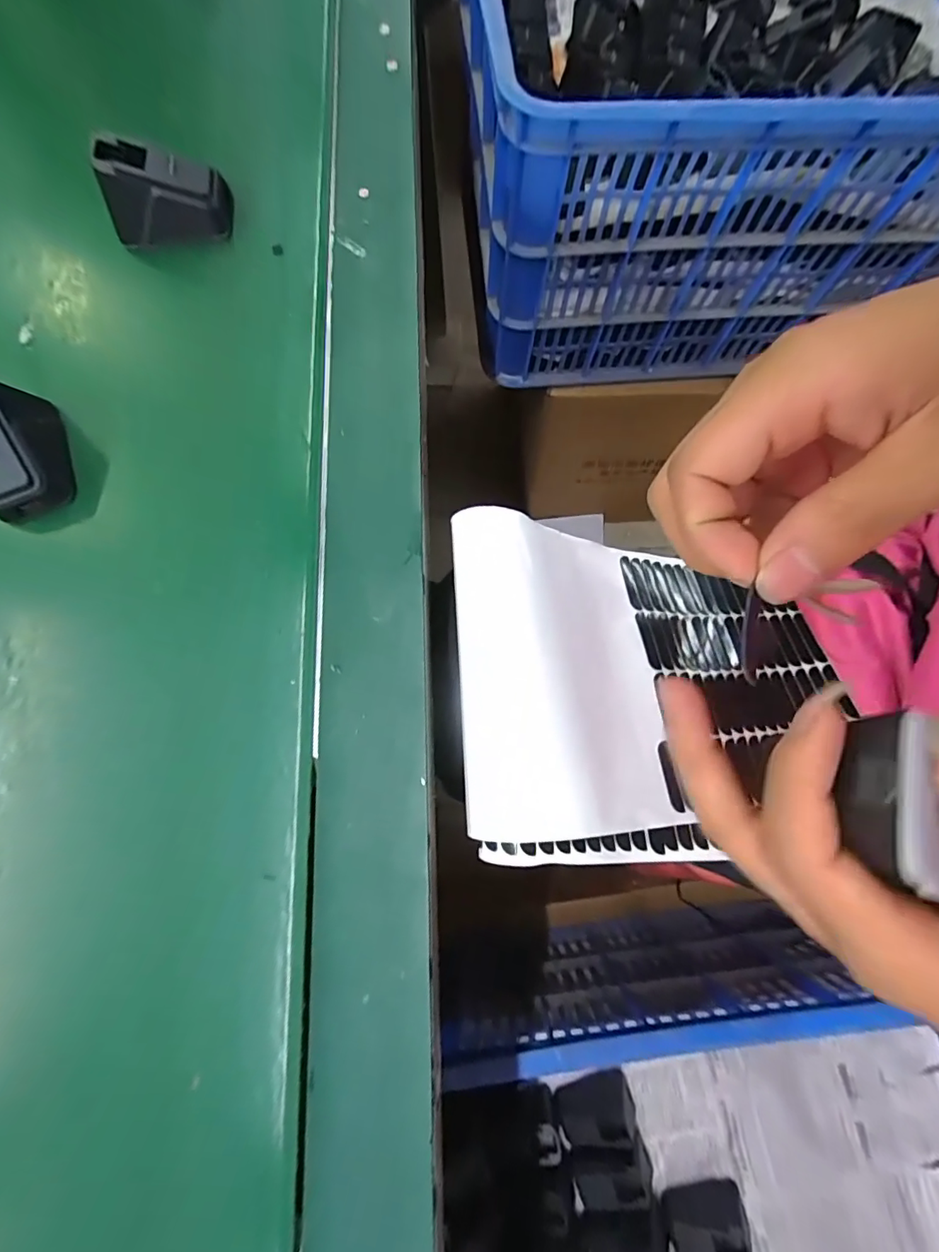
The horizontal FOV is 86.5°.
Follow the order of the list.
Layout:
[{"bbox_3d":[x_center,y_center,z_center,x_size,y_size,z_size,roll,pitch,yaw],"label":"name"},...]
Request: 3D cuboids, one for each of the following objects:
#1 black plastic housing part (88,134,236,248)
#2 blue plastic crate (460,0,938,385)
[{"bbox_3d":[-0.182,-0.260,0.298,0.070,0.038,0.032,-5,78,0],"label":"black plastic housing part"},{"bbox_3d":[0.297,-0.574,0.555,0.582,0.289,0.434,-3,78,0],"label":"blue plastic crate"}]

